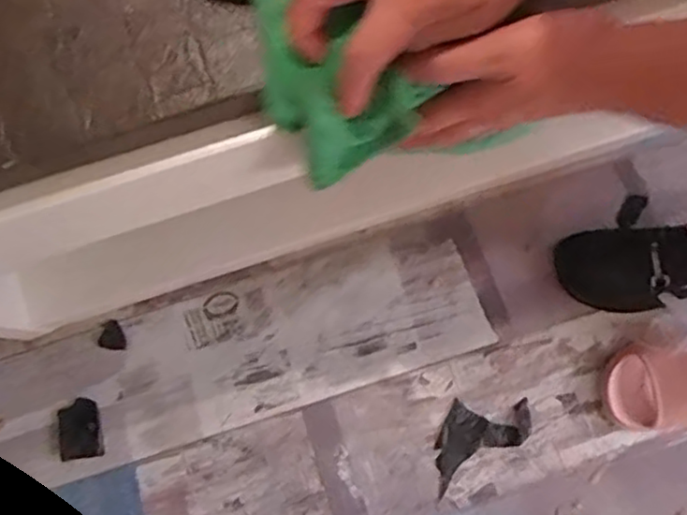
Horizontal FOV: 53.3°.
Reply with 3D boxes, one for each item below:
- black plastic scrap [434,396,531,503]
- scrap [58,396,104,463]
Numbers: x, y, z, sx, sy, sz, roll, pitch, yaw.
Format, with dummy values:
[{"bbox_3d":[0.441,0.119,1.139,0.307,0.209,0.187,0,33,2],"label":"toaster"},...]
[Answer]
[{"bbox_3d":[0.151,0.202,0.791,0.135,0.005,0.075,-30,78,-6],"label":"black plastic scrap"},{"bbox_3d":[-0.308,0.200,0.800,0.046,0.008,0.067,-9,77,-1],"label":"scrap"}]

